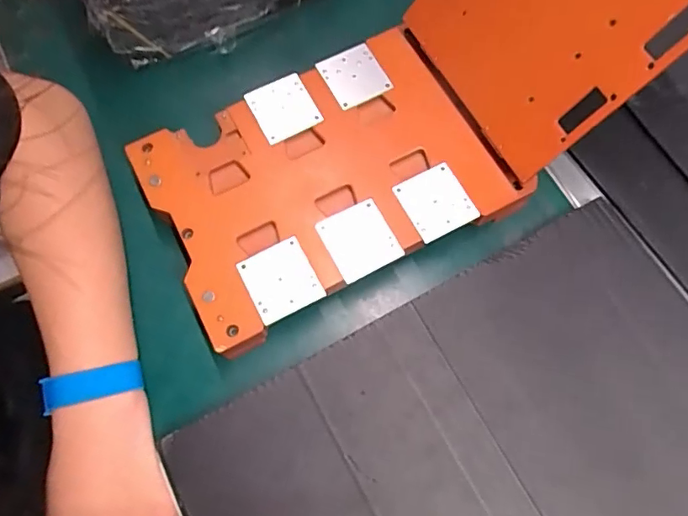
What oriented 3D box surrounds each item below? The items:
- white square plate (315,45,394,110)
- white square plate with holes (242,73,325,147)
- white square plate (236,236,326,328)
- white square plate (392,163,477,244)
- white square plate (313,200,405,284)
[{"bbox_3d":[0.008,-0.139,0.394,0.044,0.009,0.043,-30,74,-8],"label":"white square plate"},{"bbox_3d":[-0.045,-0.111,0.386,0.045,0.005,0.045,-26,78,-8],"label":"white square plate with holes"},{"bbox_3d":[-0.042,0.014,0.342,0.044,0.004,0.047,-27,73,-7],"label":"white square plate"},{"bbox_3d":[0.063,-0.039,0.360,0.044,0.006,0.047,-27,76,-9],"label":"white square plate"},{"bbox_3d":[0.010,-0.013,0.350,0.046,0.004,0.048,-27,73,-7],"label":"white square plate"}]

